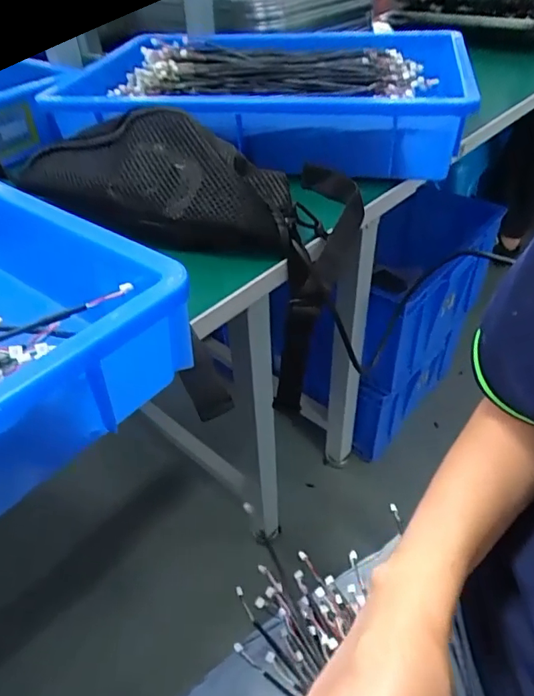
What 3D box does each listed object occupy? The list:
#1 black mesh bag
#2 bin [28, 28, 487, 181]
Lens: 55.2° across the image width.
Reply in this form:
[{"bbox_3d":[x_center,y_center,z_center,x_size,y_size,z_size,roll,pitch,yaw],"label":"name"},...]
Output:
[{"bbox_3d":[-0.098,-0.149,0.440,0.246,0.084,0.093,10,40,14],"label":"black mesh bag"},{"bbox_3d":[-0.016,-0.306,0.603,0.452,0.081,0.329,12,41,15],"label":"bin"}]

